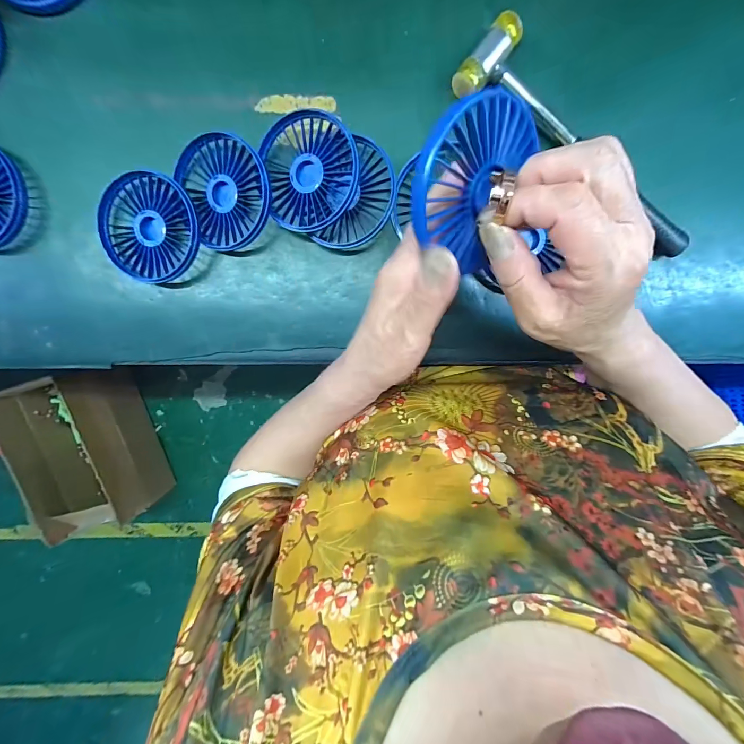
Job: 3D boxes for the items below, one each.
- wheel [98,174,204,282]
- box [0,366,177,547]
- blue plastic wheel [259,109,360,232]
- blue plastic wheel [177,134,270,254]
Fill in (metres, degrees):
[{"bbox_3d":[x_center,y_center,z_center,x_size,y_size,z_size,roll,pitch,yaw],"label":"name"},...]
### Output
[{"bbox_3d":[-0.189,-0.123,0.294,0.084,0.022,0.085,0,99,0],"label":"wheel"},{"bbox_3d":[-0.763,0.196,0.950,0.236,0.263,0.394,-19,98,1],"label":"box"},{"bbox_3d":[-0.049,-0.164,0.283,0.082,0.019,0.086,4,104,16],"label":"blue plastic wheel"},{"bbox_3d":[-0.123,-0.151,0.288,0.075,0.013,0.084,-15,99,11],"label":"blue plastic wheel"}]

